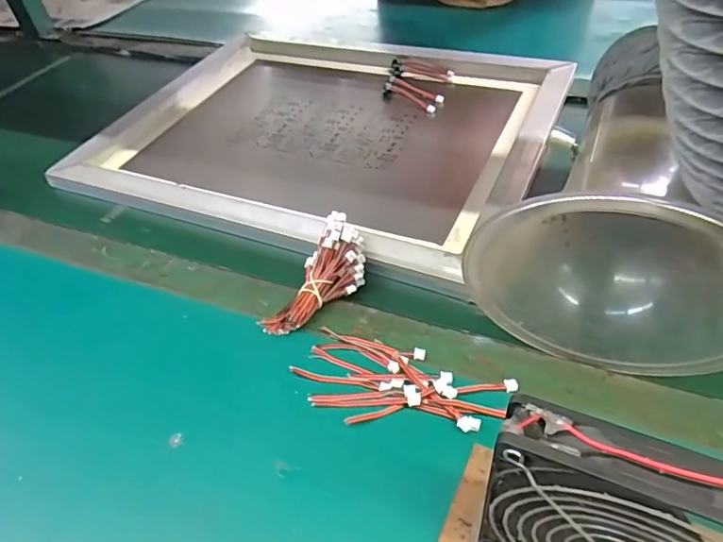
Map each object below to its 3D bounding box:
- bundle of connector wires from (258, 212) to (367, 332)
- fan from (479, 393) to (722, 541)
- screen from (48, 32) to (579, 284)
[{"bbox_3d":[-0.032,0.008,0.440,0.044,0.032,0.117,23,69,27],"label":"bundle of connector wires"},{"bbox_3d":[0.118,0.121,0.236,0.123,0.127,0.028,16,49,22],"label":"fan"},{"bbox_3d":[-0.047,-0.184,0.653,0.508,0.036,0.390,13,48,20],"label":"screen"}]

